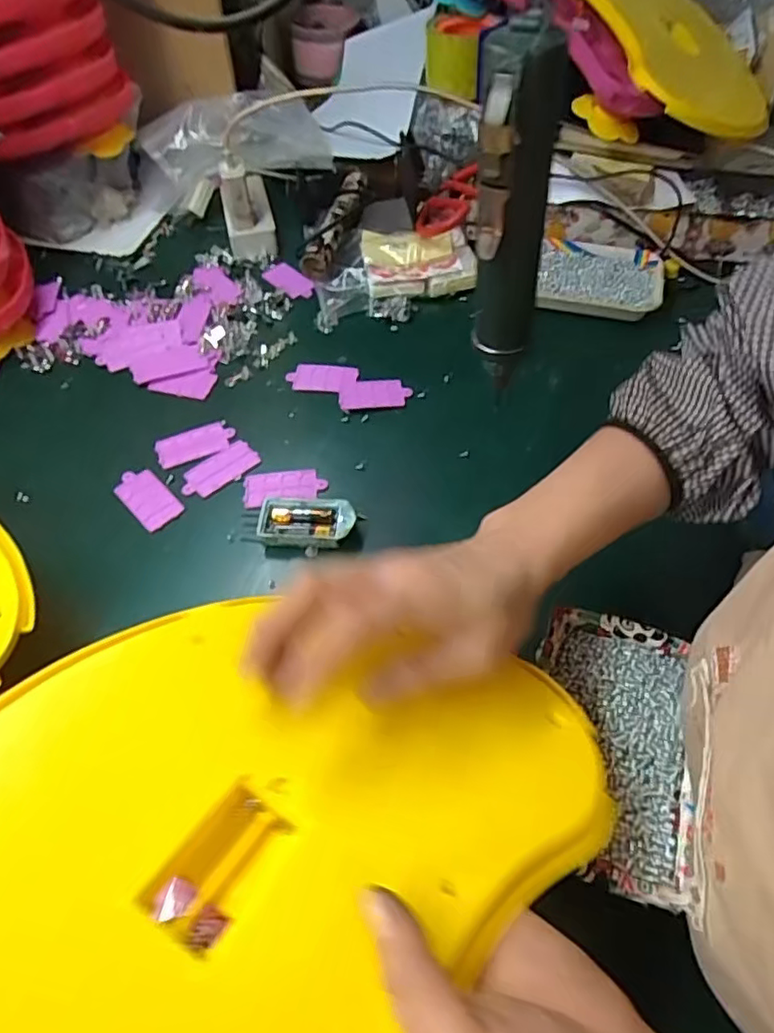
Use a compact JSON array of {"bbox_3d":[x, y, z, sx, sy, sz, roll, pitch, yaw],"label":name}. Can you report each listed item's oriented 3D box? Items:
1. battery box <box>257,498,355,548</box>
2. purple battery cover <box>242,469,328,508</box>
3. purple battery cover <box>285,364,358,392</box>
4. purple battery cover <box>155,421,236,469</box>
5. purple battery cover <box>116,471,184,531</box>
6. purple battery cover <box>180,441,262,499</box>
[{"bbox_3d":[-0.063,0.005,0.481,0.075,0.020,0.038,0,56,1],"label":"battery box"},{"bbox_3d":[-0.087,-0.026,0.513,0.068,0.005,0.032,-6,56,-3],"label":"purple battery cover"},{"bbox_3d":[-0.064,-0.135,0.589,0.068,0.006,0.033,7,56,6],"label":"purple battery cover"},{"bbox_3d":[-0.175,-0.069,0.555,0.069,0.004,0.035,-21,58,-13],"label":"purple battery cover"},{"bbox_3d":[-0.202,-0.016,0.511,0.034,0.005,0.067,-39,64,-23],"label":"purple battery cover"},{"bbox_3d":[-0.147,-0.042,0.527,0.068,0.004,0.035,-33,62,-20],"label":"purple battery cover"}]

